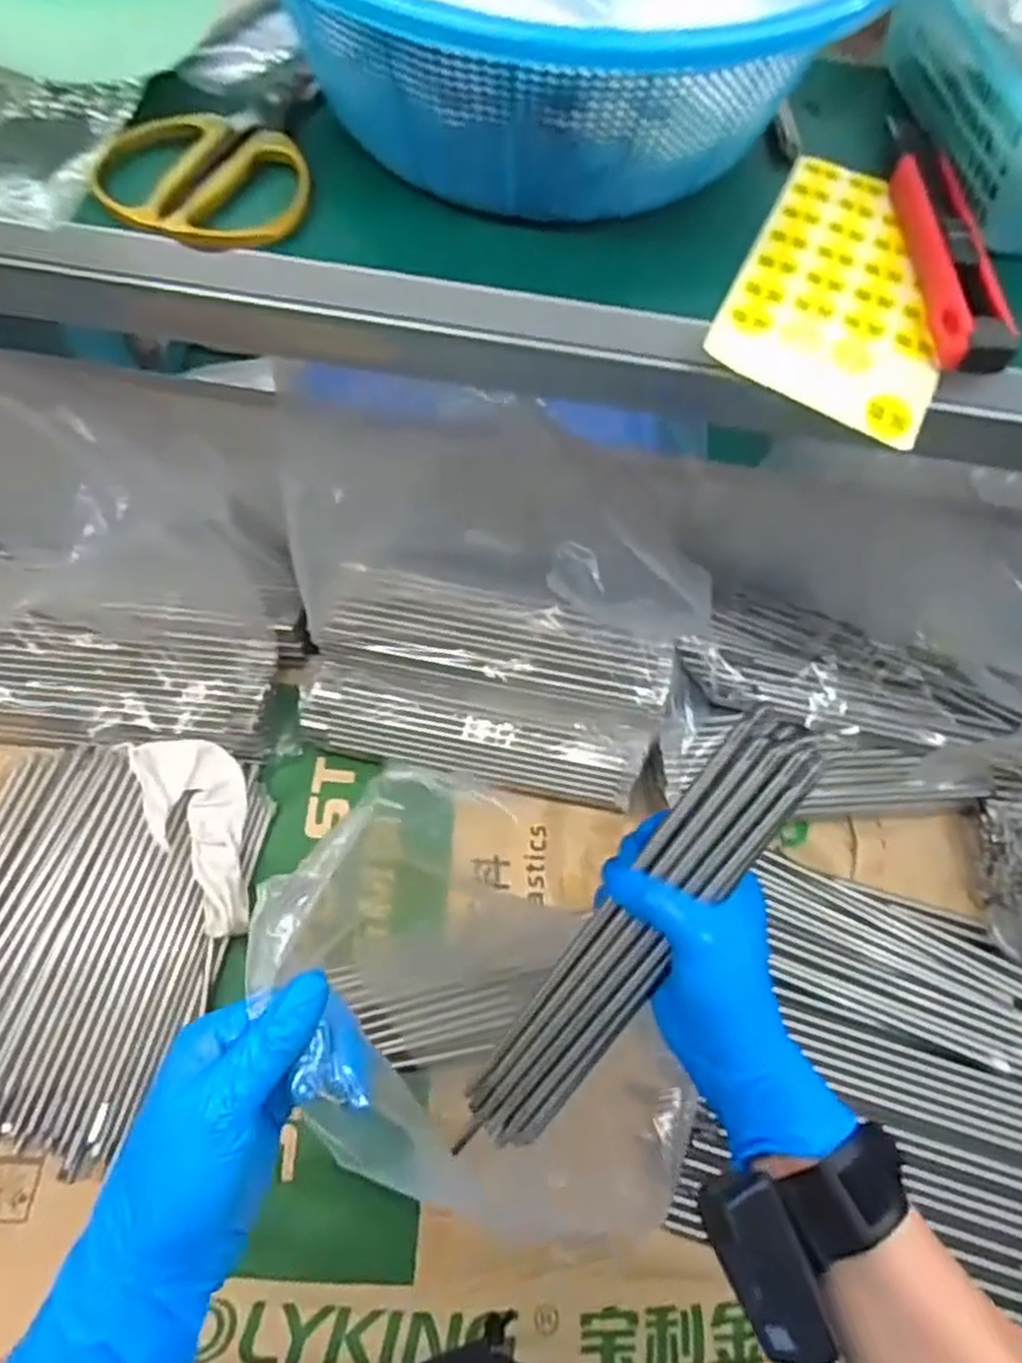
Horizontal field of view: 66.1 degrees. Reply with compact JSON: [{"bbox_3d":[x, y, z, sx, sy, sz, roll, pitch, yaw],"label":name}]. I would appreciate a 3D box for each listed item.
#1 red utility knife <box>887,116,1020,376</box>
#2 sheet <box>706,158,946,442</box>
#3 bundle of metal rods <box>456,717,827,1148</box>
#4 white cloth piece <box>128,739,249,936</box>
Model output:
[{"bbox_3d":[0.193,-0.199,0.353,0.026,0.017,0.159,6,61,-1],"label":"red utility knife"},{"bbox_3d":[0.152,-0.179,0.351,0.092,0.007,0.164,24,64,6],"label":"sheet"},{"bbox_3d":[0.058,0.138,0.403,0.043,0.291,0.020,36,23,15],"label":"bundle of metal rods"},{"bbox_3d":[-0.242,0.114,0.614,0.072,0.046,0.144,-16,64,-13],"label":"white cloth piece"}]

